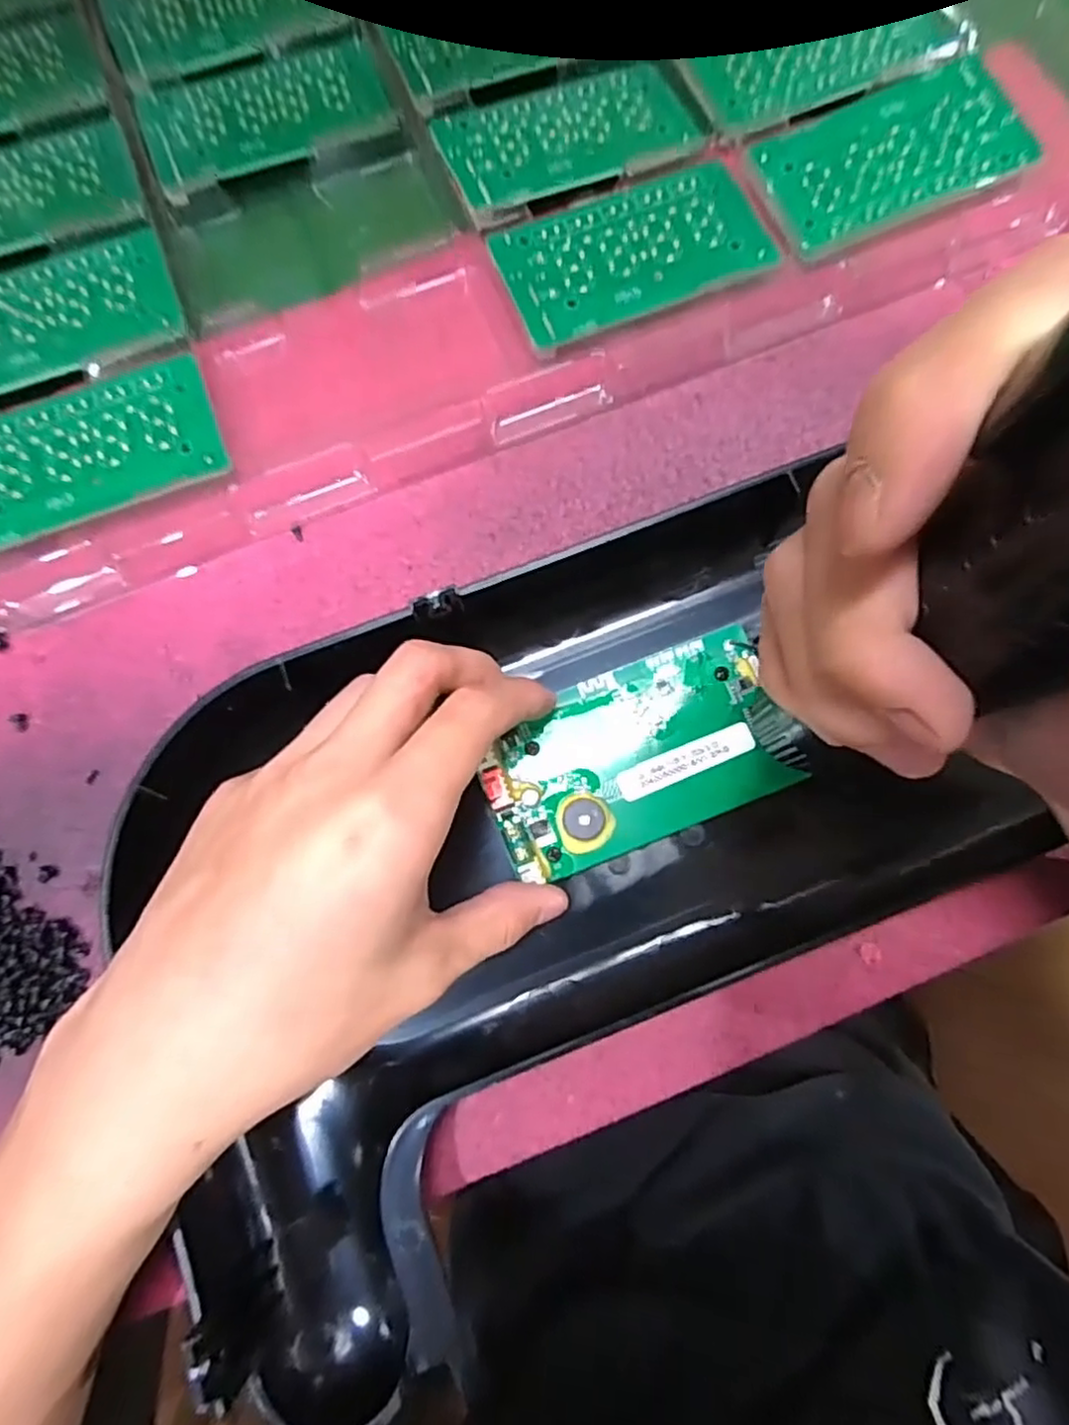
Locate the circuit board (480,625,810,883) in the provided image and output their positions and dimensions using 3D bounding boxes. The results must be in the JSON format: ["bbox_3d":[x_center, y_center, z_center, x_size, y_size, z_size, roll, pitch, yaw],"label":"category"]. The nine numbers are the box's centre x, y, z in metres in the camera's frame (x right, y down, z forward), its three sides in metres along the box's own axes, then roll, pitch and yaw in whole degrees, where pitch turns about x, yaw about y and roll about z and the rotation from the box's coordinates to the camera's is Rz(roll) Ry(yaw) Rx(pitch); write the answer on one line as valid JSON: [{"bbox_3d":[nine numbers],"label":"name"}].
[{"bbox_3d":[0.035,0.014,0.236,0.103,0.007,0.057,-22,79,-3],"label":"circuit board"}]

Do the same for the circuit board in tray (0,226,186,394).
[{"bbox_3d":[-0.201,-0.162,0.281,0.102,0.005,0.057,-21,79,-3],"label":"circuit board in tray"}]

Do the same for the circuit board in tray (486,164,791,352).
[{"bbox_3d":[0.040,-0.187,0.280,0.105,0.006,0.058,-21,79,-3],"label":"circuit board in tray"}]

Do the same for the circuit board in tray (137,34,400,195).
[{"bbox_3d":[-0.119,-0.270,0.307,0.105,0.004,0.057,-24,79,-3],"label":"circuit board in tray"}]

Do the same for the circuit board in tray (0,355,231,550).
[{"bbox_3d":[-0.176,-0.101,0.264,0.102,0.009,0.060,-21,79,-3],"label":"circuit board in tray"}]

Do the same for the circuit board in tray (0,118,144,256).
[{"bbox_3d":[-0.228,-0.227,0.300,0.100,0.007,0.057,-21,79,-3],"label":"circuit board in tray"}]

